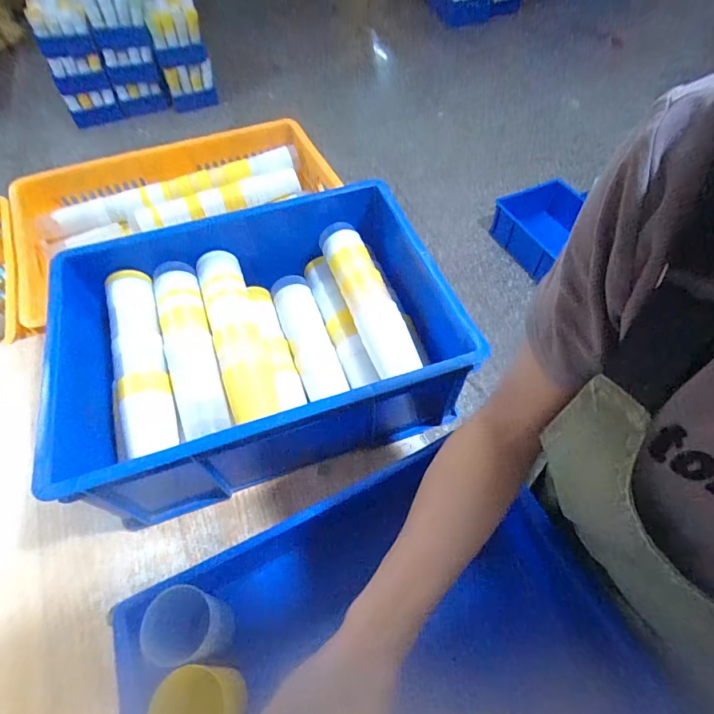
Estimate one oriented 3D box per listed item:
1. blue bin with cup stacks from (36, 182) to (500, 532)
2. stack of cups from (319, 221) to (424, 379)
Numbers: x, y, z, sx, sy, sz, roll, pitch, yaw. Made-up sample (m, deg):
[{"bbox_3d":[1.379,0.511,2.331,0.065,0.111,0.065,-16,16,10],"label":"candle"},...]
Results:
[{"bbox_3d":[-0.124,-0.019,0.587,0.435,0.191,0.337,-15,57,-11],"label":"blue bin with cup stacks"},{"bbox_3d":[0.012,-0.090,0.612,0.064,0.051,0.246,-19,71,-14],"label":"stack of cups"}]

